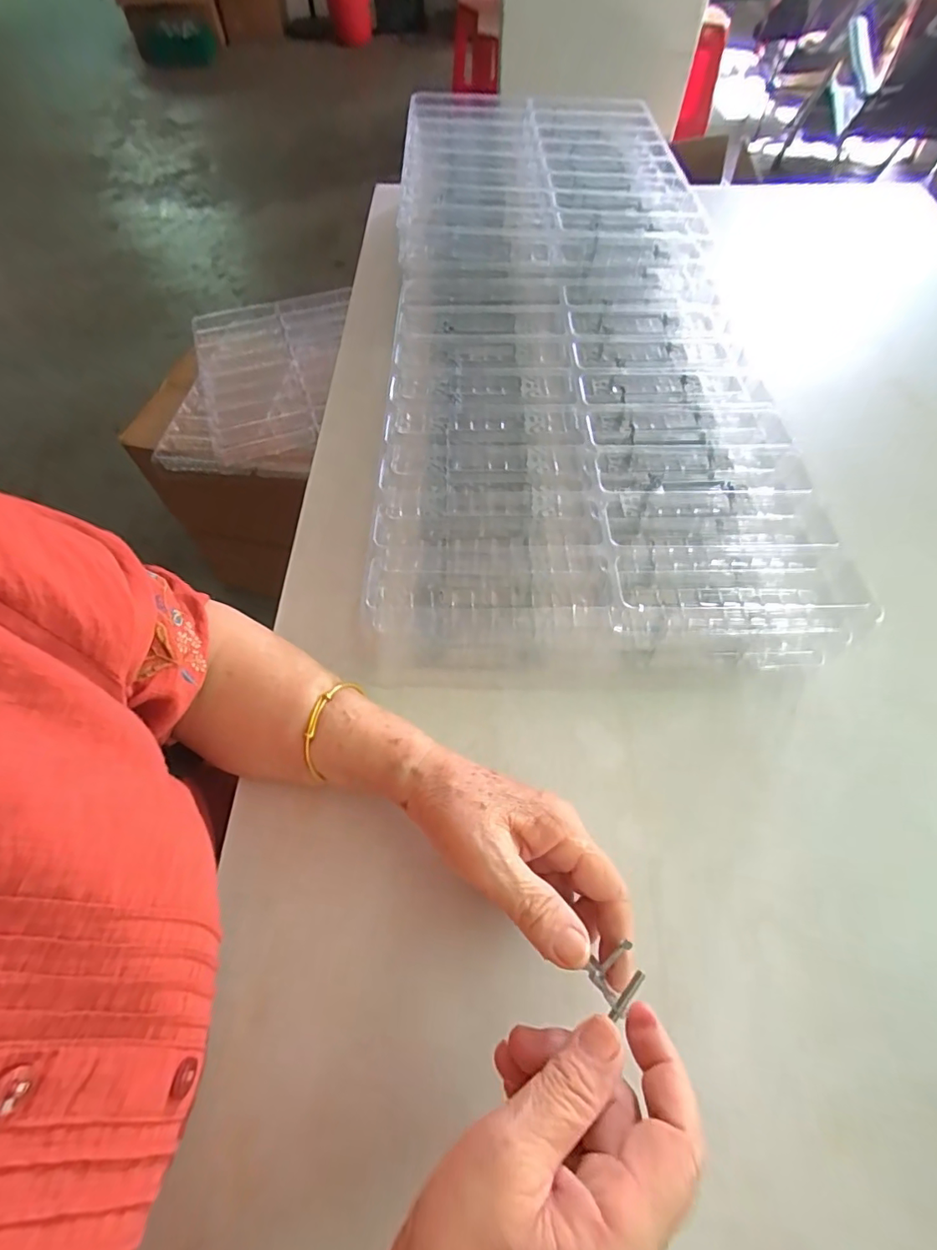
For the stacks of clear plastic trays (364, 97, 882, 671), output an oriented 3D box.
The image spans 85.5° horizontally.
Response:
[{"bbox_3d":[0.099,-0.306,0.528,0.350,0.121,0.736,-1,60,0],"label":"stacks of clear plastic trays"}]

